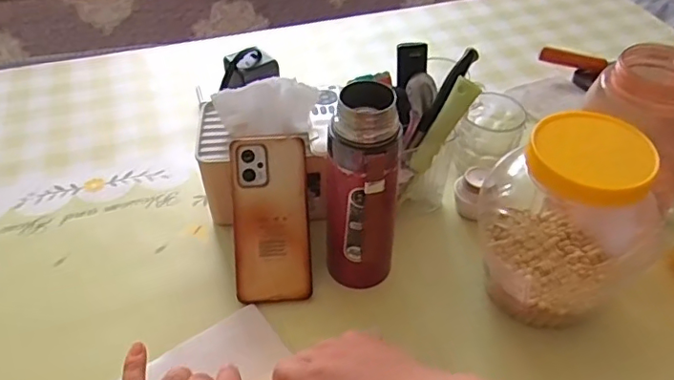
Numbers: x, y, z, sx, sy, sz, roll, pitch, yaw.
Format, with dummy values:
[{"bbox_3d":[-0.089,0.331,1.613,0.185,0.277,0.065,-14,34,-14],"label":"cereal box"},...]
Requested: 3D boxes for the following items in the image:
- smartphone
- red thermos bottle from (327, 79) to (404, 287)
[{"bbox_3d":[-0.066,0.029,0.551,0.076,0.164,0.007,-3,-1,-4],"label":"smartphone"},{"bbox_3d":[0.025,0.014,0.501,0.066,0.217,0.061,4,44,4],"label":"red thermos bottle"}]

